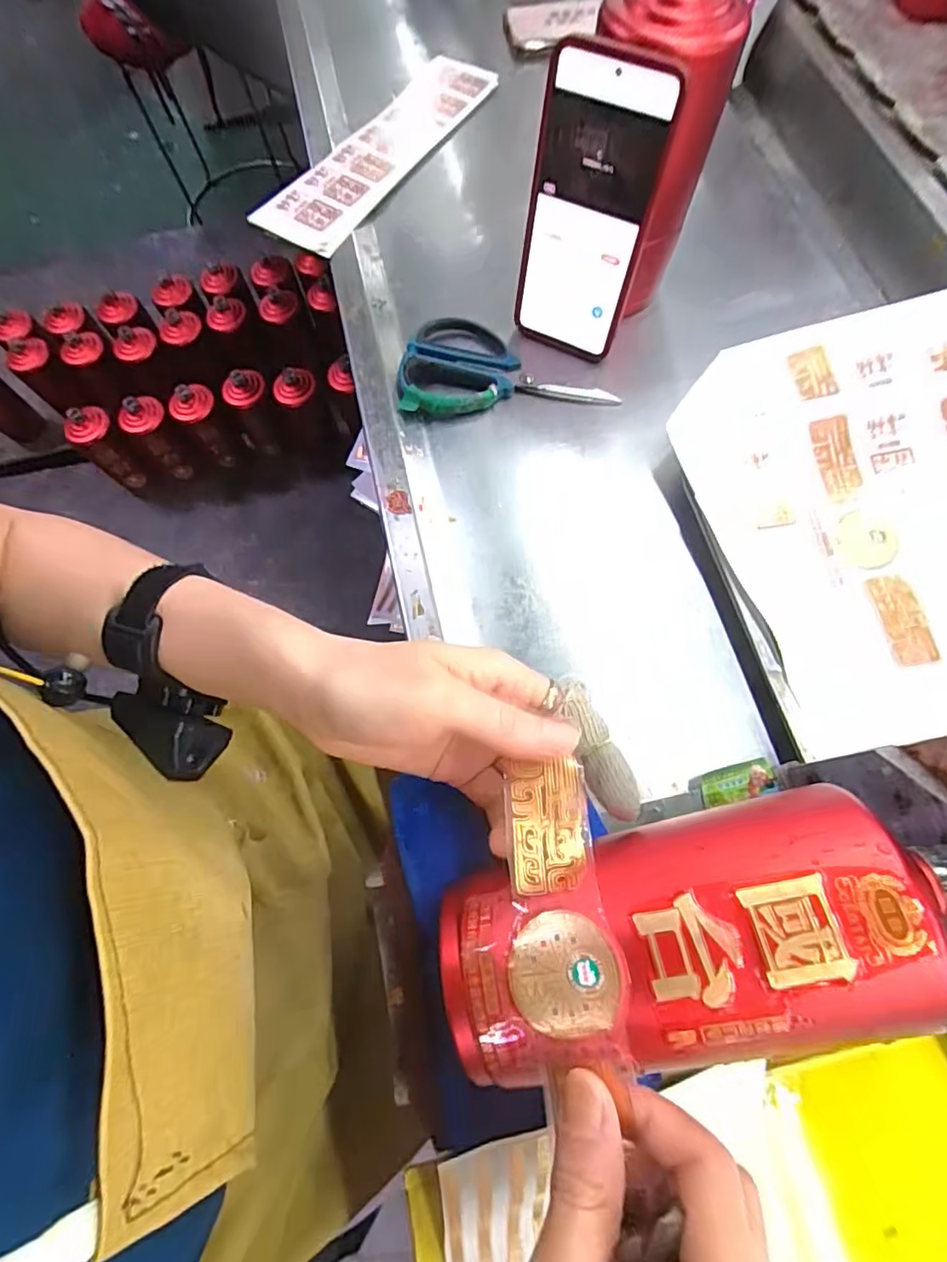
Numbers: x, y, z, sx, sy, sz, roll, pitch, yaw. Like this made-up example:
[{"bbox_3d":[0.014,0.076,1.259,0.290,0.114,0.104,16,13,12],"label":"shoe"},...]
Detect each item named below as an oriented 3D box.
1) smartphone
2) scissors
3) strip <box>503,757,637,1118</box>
[{"bbox_3d":[0.073,-0.272,0.376,0.079,0.168,0.013,26,57,11],"label":"smartphone"},{"bbox_3d":[0.025,-0.205,0.427,0.161,0.011,0.086,1,70,3],"label":"scissors"},{"bbox_3d":[0.031,0.103,0.211,0.037,0.017,0.102,-6,59,1],"label":"strip"}]

